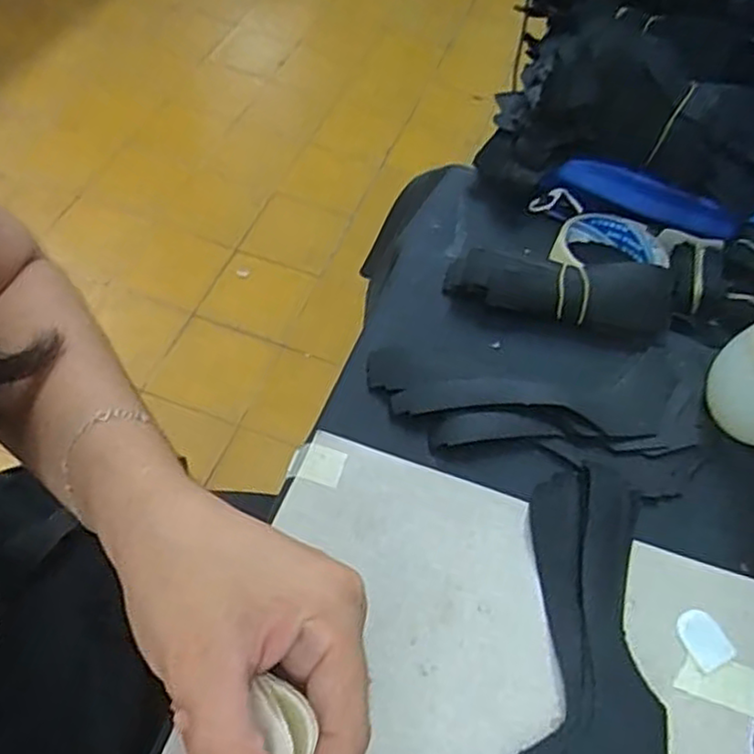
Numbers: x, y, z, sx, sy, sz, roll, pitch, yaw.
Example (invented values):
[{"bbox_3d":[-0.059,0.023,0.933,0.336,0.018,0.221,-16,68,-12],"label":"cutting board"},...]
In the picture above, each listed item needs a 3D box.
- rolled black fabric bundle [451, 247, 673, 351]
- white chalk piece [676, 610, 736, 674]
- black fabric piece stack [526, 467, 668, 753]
[{"bbox_3d":[0.128,-0.063,0.469,0.151,0.032,0.055,14,56,6],"label":"rolled black fabric bundle"},{"bbox_3d":[0.174,0.138,0.358,0.023,0.004,0.029,-22,60,-18],"label":"white chalk piece"},{"bbox_3d":[0.108,0.136,0.345,0.071,0.016,0.190,14,56,6],"label":"black fabric piece stack"}]

